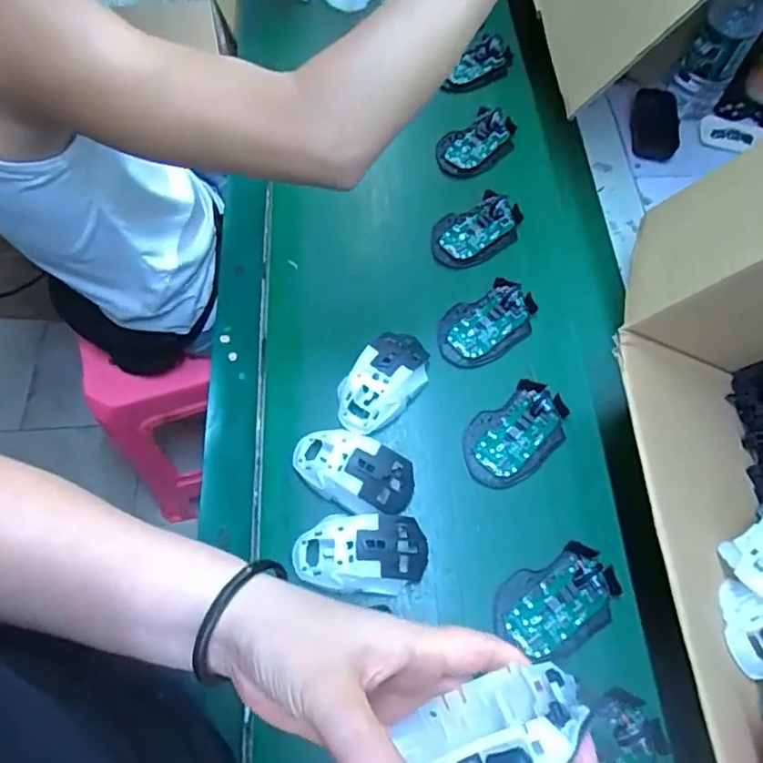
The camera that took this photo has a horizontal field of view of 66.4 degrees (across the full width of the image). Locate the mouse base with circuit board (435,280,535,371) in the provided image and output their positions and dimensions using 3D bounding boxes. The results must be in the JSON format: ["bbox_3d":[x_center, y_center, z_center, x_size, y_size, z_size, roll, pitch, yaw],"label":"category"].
[{"bbox_3d":[0.113,-0.062,0.621,0.112,0.018,0.071,-29,67,-12],"label":"mouse base with circuit board"}]

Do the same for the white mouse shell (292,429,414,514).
[{"bbox_3d":[-0.028,0.085,0.544,0.113,0.040,0.064,19,66,10],"label":"white mouse shell"}]

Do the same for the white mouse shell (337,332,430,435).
[{"bbox_3d":[0.004,-0.002,0.584,0.065,0.037,0.117,29,68,14],"label":"white mouse shell"}]

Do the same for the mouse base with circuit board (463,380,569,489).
[{"bbox_3d":[0.131,0.050,0.568,0.113,0.018,0.073,-37,69,-15],"label":"mouse base with circuit board"}]

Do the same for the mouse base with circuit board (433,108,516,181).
[{"bbox_3d":[0.124,-0.303,0.732,0.115,0.025,0.067,-29,67,-12],"label":"mouse base with circuit board"}]

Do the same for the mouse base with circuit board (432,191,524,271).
[{"bbox_3d":[0.111,-0.177,0.675,0.111,0.020,0.075,-27,66,-11],"label":"mouse base with circuit board"}]

